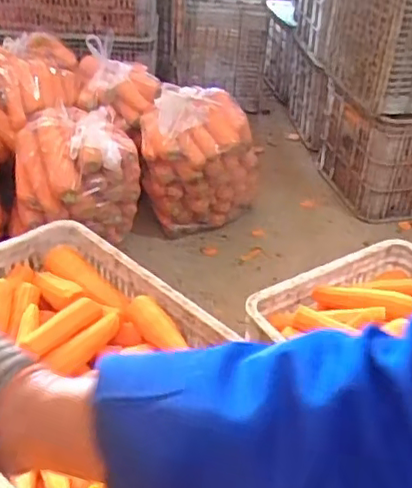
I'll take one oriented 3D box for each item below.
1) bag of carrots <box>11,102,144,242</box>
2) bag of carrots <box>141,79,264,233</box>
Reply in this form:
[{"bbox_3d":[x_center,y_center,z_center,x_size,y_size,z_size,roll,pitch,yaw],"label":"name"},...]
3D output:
[{"bbox_3d":[-0.273,-0.142,1.340,0.257,0.245,0.218,1,35,-5],"label":"bag of carrots"},{"bbox_3d":[-0.013,-0.188,1.462,0.272,0.303,0.211,1,35,-5],"label":"bag of carrots"}]

